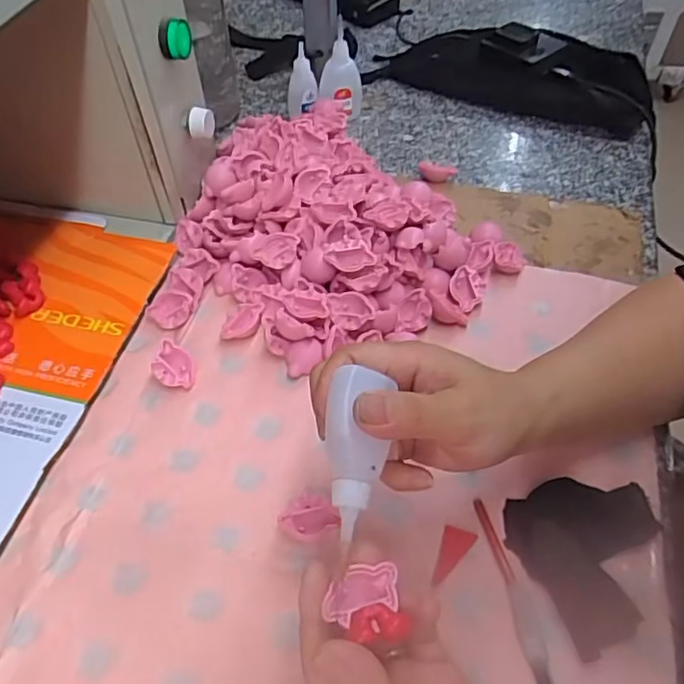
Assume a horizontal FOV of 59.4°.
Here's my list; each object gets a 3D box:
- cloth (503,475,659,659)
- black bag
[{"bbox_3d":[0.147,0.120,0.347,0.083,0.011,0.089,-17,58,-13],"label":"cloth"},{"bbox_3d":[0.195,-0.317,0.687,0.309,0.045,0.132,22,57,12],"label":"black bag"}]

